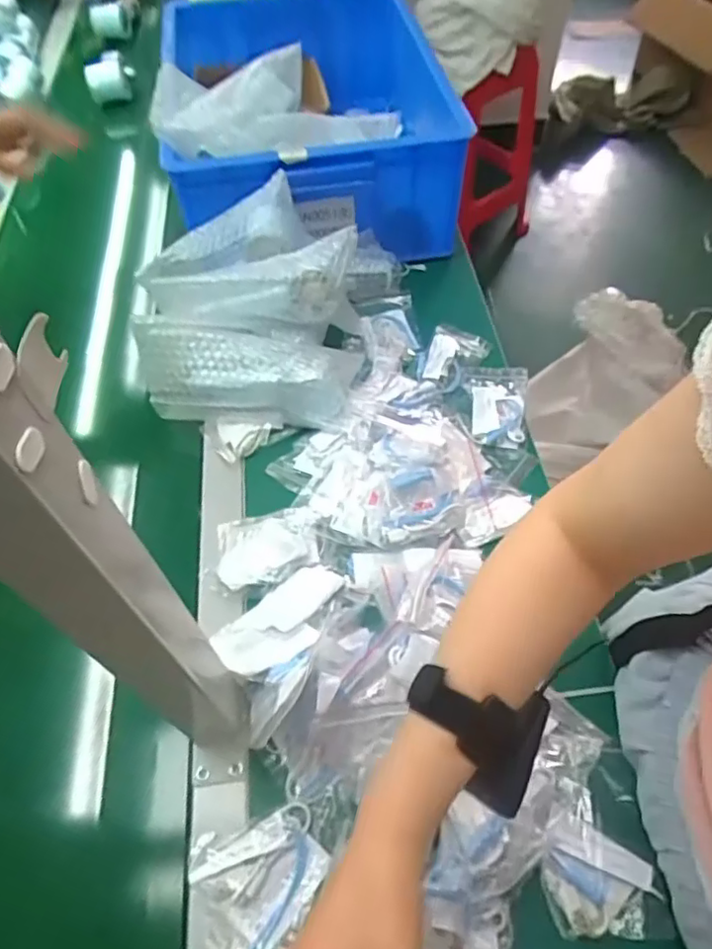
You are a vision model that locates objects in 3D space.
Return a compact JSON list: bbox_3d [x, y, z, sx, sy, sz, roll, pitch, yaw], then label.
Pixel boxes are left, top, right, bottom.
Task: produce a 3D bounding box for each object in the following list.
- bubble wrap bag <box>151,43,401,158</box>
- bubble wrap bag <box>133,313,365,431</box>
[{"bbox_3d":[-0.088,-0.401,0.685,0.254,0.067,0.116,-7,56,-3],"label":"bubble wrap bag"},{"bbox_3d":[-0.112,-0.099,0.628,0.220,0.080,0.089,4,56,4],"label":"bubble wrap bag"}]

